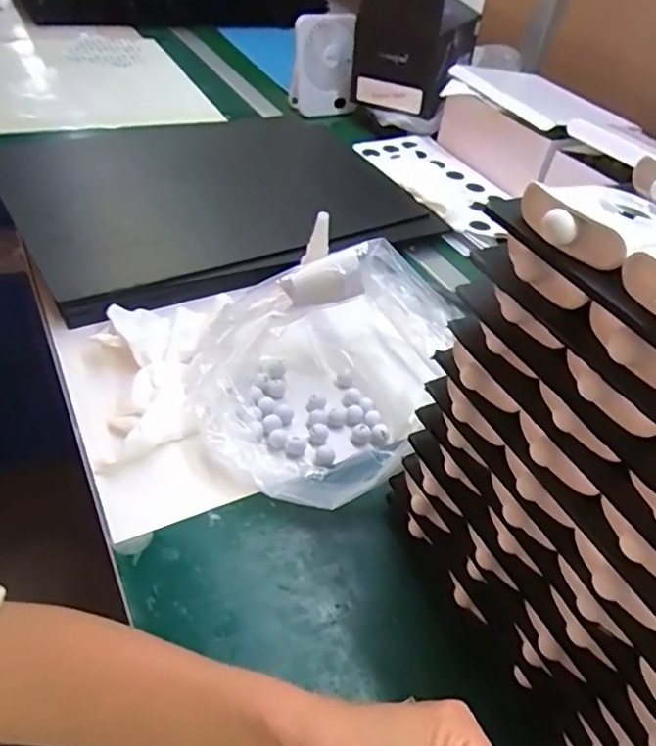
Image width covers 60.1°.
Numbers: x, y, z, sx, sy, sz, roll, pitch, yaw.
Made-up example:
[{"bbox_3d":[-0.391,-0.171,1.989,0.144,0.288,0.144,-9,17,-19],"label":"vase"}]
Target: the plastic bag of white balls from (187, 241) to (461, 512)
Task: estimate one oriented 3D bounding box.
[{"bbox_3d":[-0.005,-0.013,0.489,0.204,0.127,0.226,29,46,19],"label":"plastic bag of white balls"}]

